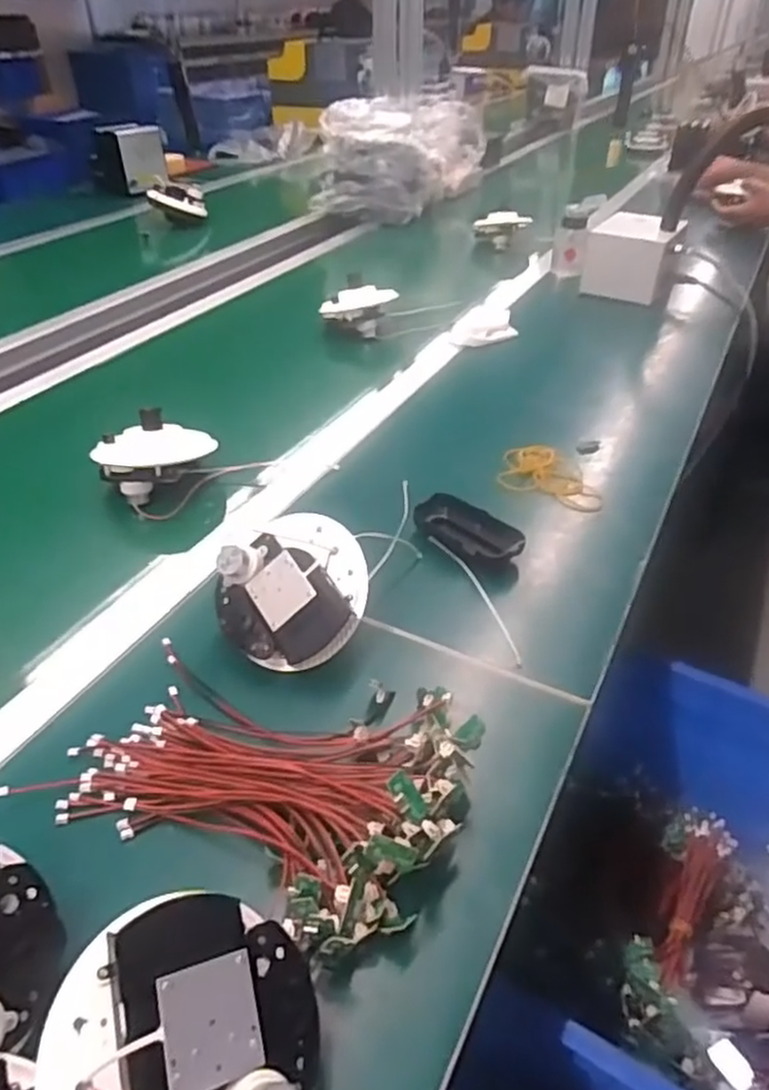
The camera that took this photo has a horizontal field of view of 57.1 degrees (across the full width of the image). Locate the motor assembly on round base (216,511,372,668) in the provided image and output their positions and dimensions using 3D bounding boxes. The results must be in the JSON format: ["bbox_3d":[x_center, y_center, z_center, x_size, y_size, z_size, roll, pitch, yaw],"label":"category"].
[{"bbox_3d":[-0.073,0.036,0.559,0.120,0.043,0.119,-12,67,-7],"label":"motor assembly on round base"}]

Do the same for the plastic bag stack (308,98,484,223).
[{"bbox_3d":[0.044,-0.934,1.701,0.280,0.230,0.406,15,41,19],"label":"plastic bag stack"}]

